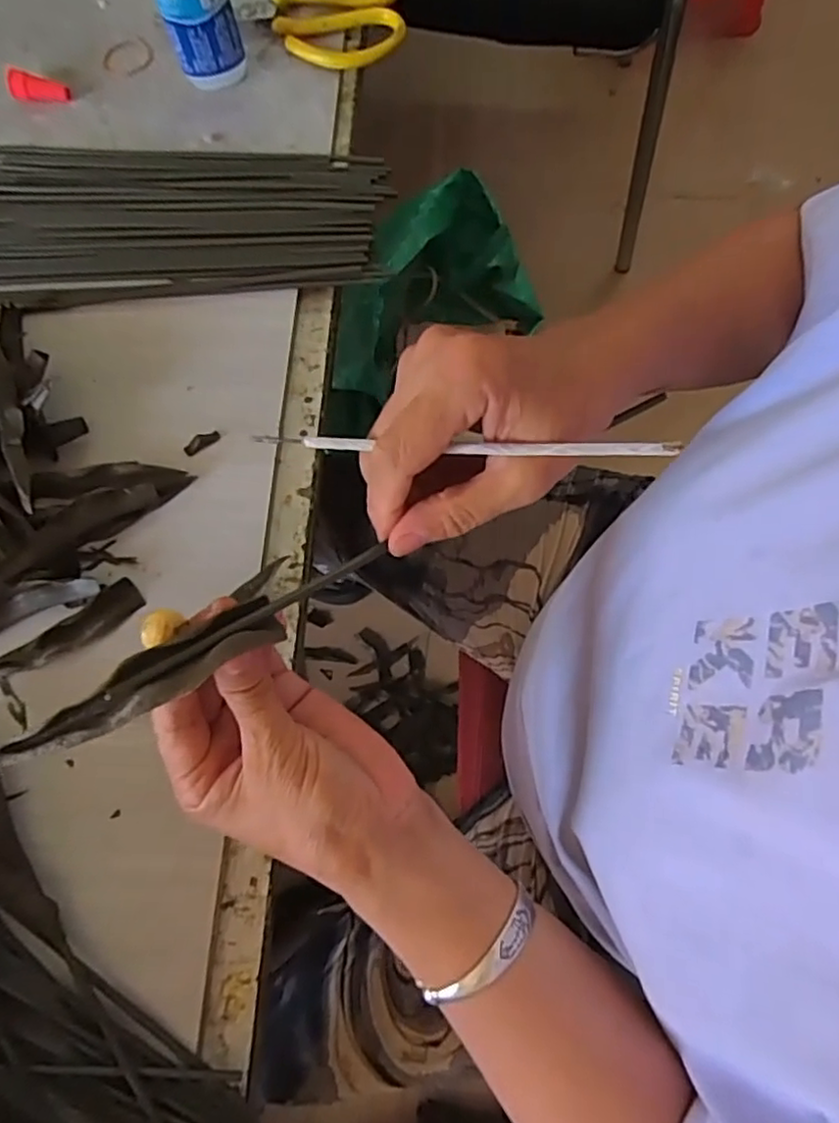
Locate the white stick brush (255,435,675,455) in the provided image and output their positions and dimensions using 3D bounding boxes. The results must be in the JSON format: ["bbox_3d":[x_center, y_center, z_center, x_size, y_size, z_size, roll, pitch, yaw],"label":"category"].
[{"bbox_3d":[0.016,-0.045,0.253,0.164,0.004,0.005,2,74,6],"label":"white stick brush"}]

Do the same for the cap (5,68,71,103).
[{"bbox_3d":[-0.282,-0.350,0.480,0.043,0.014,0.015,6,73,-9],"label":"cap"}]

